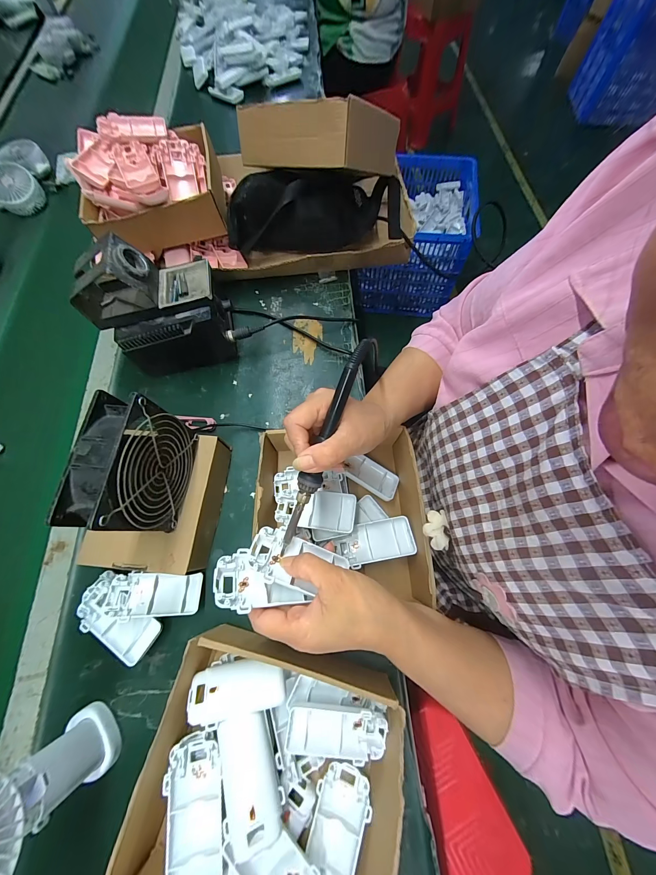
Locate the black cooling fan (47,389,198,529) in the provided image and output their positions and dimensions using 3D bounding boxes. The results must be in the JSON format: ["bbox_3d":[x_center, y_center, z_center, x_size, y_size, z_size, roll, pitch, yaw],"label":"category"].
[{"bbox_3d":[-0.191,0.032,0.294,0.043,0.114,0.117,5,69,2],"label":"black cooling fan"}]

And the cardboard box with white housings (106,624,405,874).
[{"bbox_3d":[-0.052,0.316,0.270,0.219,0.075,0.219,8,71,5],"label":"cardboard box with white housings"}]

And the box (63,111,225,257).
[{"bbox_3d":[-0.297,-0.428,0.490,0.210,0.106,0.181,-12,69,-5],"label":"box"}]

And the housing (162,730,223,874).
[{"bbox_3d":[-0.121,0.335,0.262,0.046,0.019,0.100,-11,70,-2],"label":"housing"}]

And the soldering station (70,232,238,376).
[{"bbox_3d":[-0.237,-0.182,0.414,0.170,0.159,0.111,-15,70,-3],"label":"soldering station"}]

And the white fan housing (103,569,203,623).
[{"bbox_3d":[-0.200,0.181,0.335,0.097,0.016,0.049,6,43,-11],"label":"white fan housing"}]

